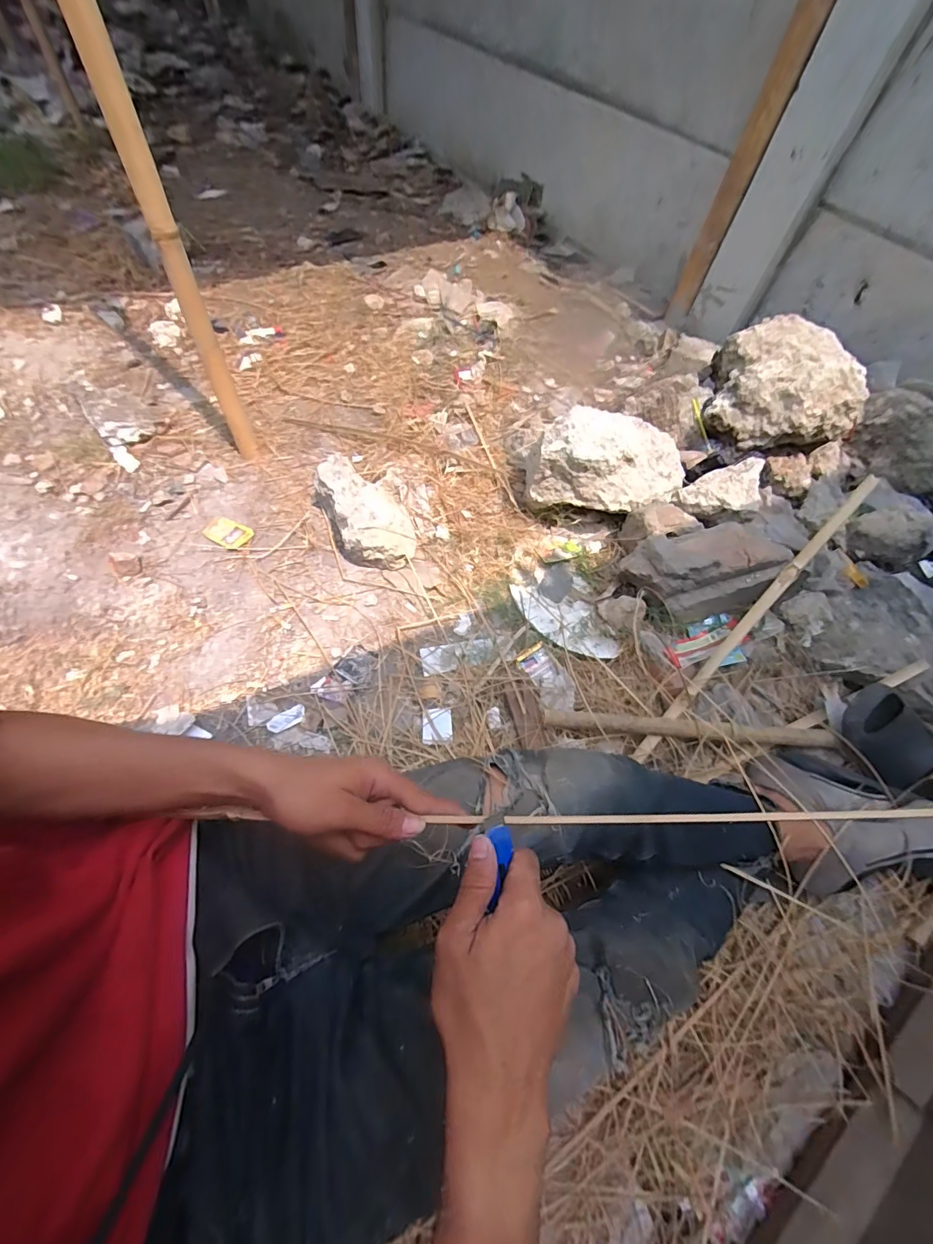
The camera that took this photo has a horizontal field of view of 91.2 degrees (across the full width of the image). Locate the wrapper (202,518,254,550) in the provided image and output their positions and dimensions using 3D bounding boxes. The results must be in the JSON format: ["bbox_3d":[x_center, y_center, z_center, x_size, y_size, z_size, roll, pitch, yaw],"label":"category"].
[{"bbox_3d":[-0.554,-0.208,1.060,0.098,0.016,0.068,28,59,10],"label":"wrapper"}]

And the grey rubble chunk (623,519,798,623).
[{"bbox_3d":[0.493,-0.105,0.956,0.290,0.126,0.164,-9,60,-13],"label":"grey rubble chunk"}]

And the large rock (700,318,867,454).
[{"bbox_3d":[0.762,-0.609,1.138,0.282,0.159,0.359,0,58,-7],"label":"large rock"}]

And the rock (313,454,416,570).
[{"bbox_3d":[-0.235,-0.260,1.061,0.177,0.103,0.280,-24,64,-13],"label":"rock"}]

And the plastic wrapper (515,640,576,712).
[{"bbox_3d":[0.163,0.113,0.918,0.074,0.039,0.153,-21,63,-19],"label":"plastic wrapper"}]

